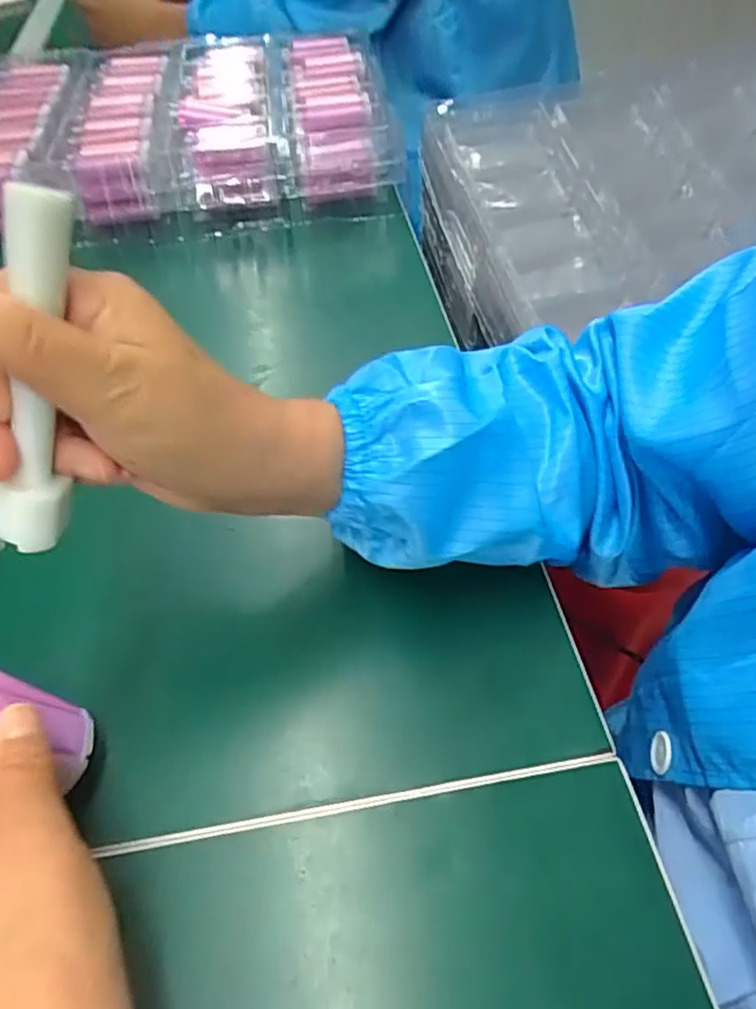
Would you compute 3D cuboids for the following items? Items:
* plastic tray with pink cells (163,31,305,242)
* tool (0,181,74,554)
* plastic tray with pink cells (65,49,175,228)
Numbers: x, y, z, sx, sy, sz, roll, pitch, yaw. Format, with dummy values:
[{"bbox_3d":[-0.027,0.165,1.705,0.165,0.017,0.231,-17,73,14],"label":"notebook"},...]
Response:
[{"bbox_3d":[-0.144,-0.378,0.654,0.114,0.064,0.314,-10,51,-3],"label":"plastic tray with pink cells"},{"bbox_3d":[-0.117,-0.040,0.227,0.018,0.122,0.026,23,24,21],"label":"tool"},{"bbox_3d":[-0.241,-0.364,0.654,0.099,0.052,0.299,-10,51,-3],"label":"plastic tray with pink cells"}]

